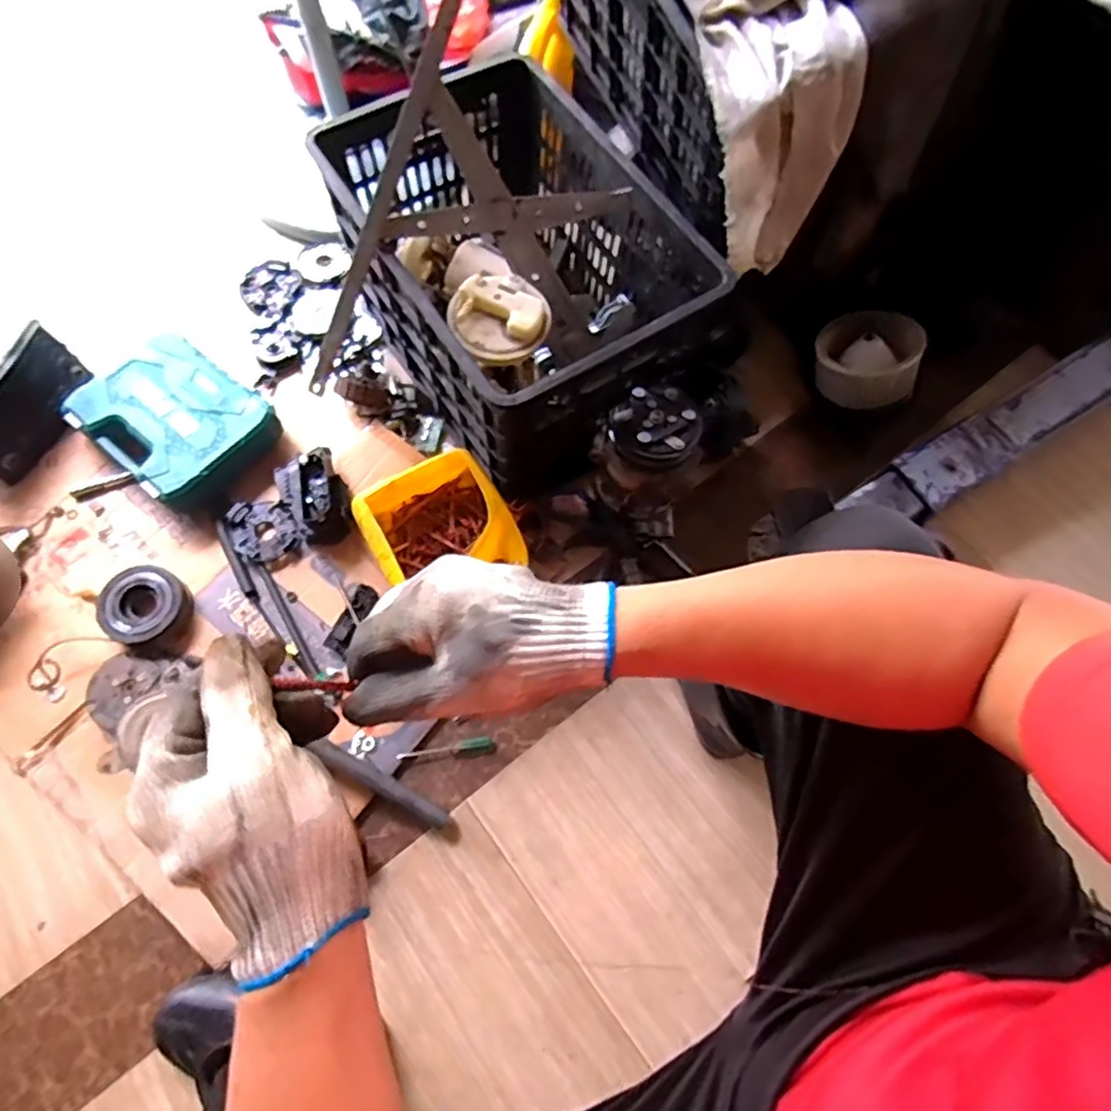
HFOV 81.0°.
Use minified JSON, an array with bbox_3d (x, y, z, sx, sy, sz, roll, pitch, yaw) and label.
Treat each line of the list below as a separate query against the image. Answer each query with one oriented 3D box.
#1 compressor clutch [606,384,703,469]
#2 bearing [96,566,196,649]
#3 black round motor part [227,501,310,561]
[{"bbox_3d":[0.126,-0.165,0.815,0.109,0.042,0.101,1,69,-2],"label":"compressor clutch"},{"bbox_3d":[-0.549,0.069,0.873,0.115,0.042,0.106,25,70,8],"label":"bearing"},{"bbox_3d":[-0.411,-0.037,0.924,0.089,0.032,0.096,1,68,-1],"label":"black round motor part"}]

